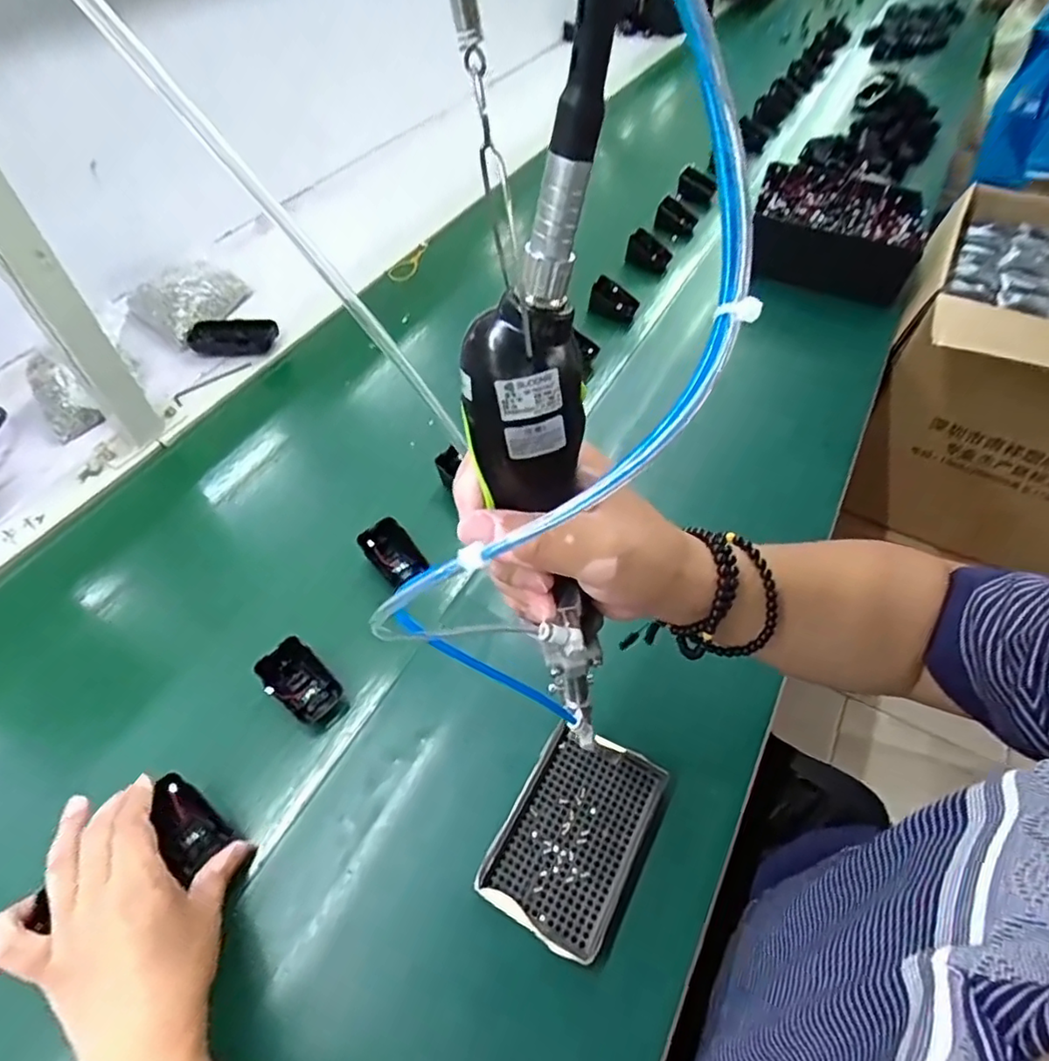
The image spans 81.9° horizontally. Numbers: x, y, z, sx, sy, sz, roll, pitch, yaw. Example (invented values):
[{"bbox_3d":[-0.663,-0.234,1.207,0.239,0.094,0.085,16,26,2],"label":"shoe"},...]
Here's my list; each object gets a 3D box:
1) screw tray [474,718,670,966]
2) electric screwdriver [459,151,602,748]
[{"bbox_3d":[0.038,0.224,0.452,0.094,0.013,0.141,25,57,17],"label":"screw tray"},{"bbox_3d":[0.015,0.008,0.272,0.046,0.295,0.045,-24,40,-18],"label":"electric screwdriver"}]

